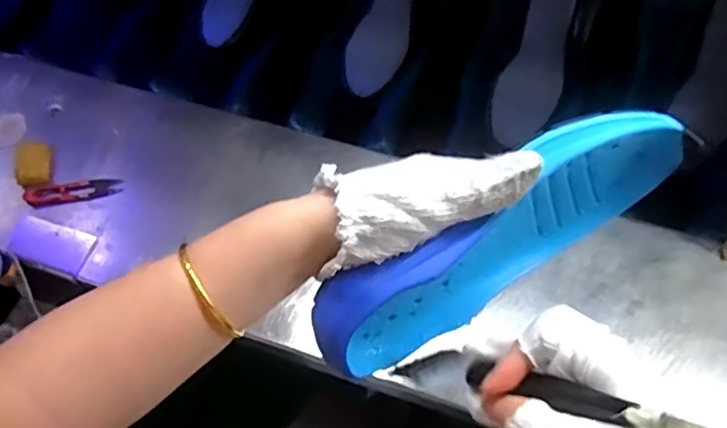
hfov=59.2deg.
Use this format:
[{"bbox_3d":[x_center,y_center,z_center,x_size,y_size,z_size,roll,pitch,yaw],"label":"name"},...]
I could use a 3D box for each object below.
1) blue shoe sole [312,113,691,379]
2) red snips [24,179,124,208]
[{"bbox_3d":[0.079,0.017,0.379,0.229,0.091,0.040,-33,63,1],"label":"blue shoe sole"},{"bbox_3d":[-0.312,-0.022,0.693,0.102,0.018,0.020,-10,60,-5],"label":"red snips"}]

